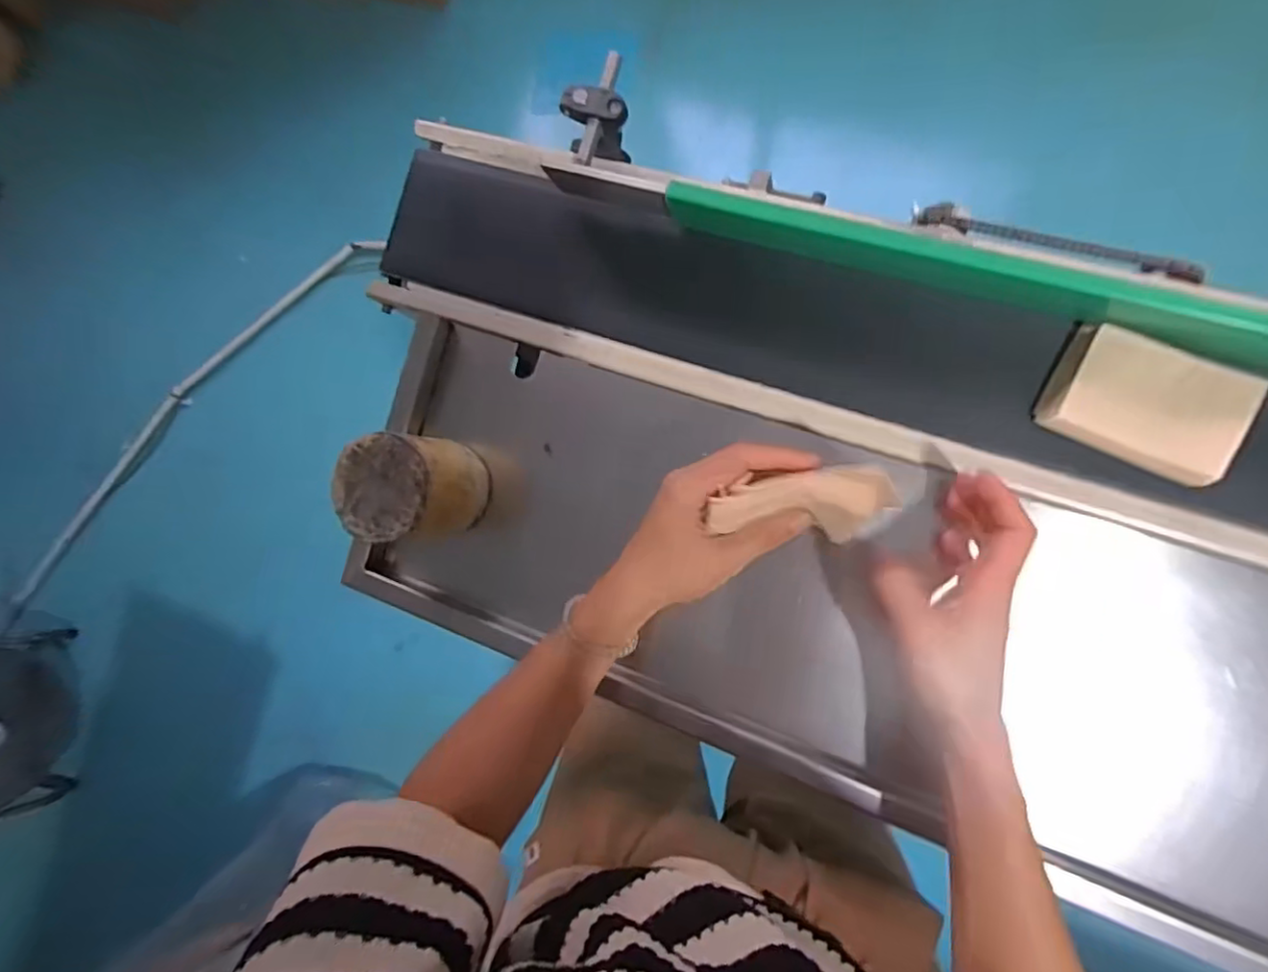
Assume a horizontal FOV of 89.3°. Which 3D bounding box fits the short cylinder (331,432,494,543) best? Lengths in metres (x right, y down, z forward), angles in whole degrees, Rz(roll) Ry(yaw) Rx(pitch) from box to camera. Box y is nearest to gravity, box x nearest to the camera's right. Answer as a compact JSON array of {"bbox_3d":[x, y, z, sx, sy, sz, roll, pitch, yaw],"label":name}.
[{"bbox_3d":[-0.171,0.000,0.502,0.087,0.090,0.076,-2,91,7],"label":"short cylinder"}]

